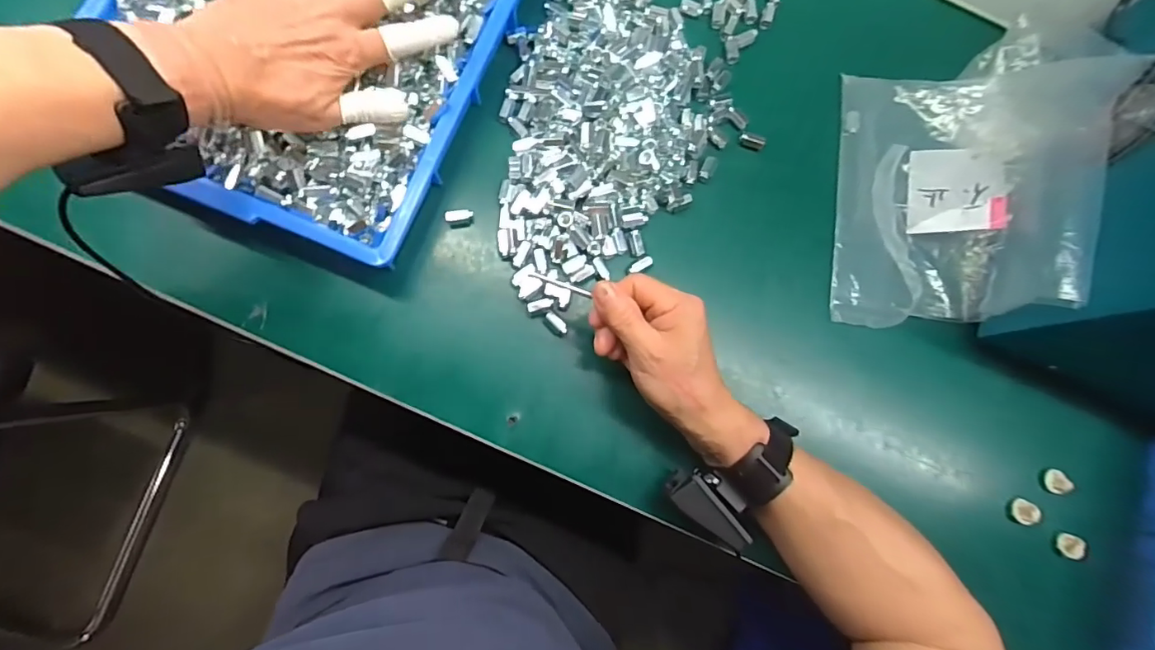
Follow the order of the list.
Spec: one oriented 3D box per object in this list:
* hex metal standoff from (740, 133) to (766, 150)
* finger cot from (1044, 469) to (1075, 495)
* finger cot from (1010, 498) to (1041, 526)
[{"bbox_3d":[0.158,-0.166,0.466,0.021,0.010,0.012,20,80,-2],"label":"hex metal standoff"},{"bbox_3d":[0.417,0.137,0.450,0.014,0.012,0.020,-35,86,-9],"label":"finger cot"},{"bbox_3d":[0.382,0.160,0.441,0.015,0.014,0.019,20,80,-2],"label":"finger cot"}]

